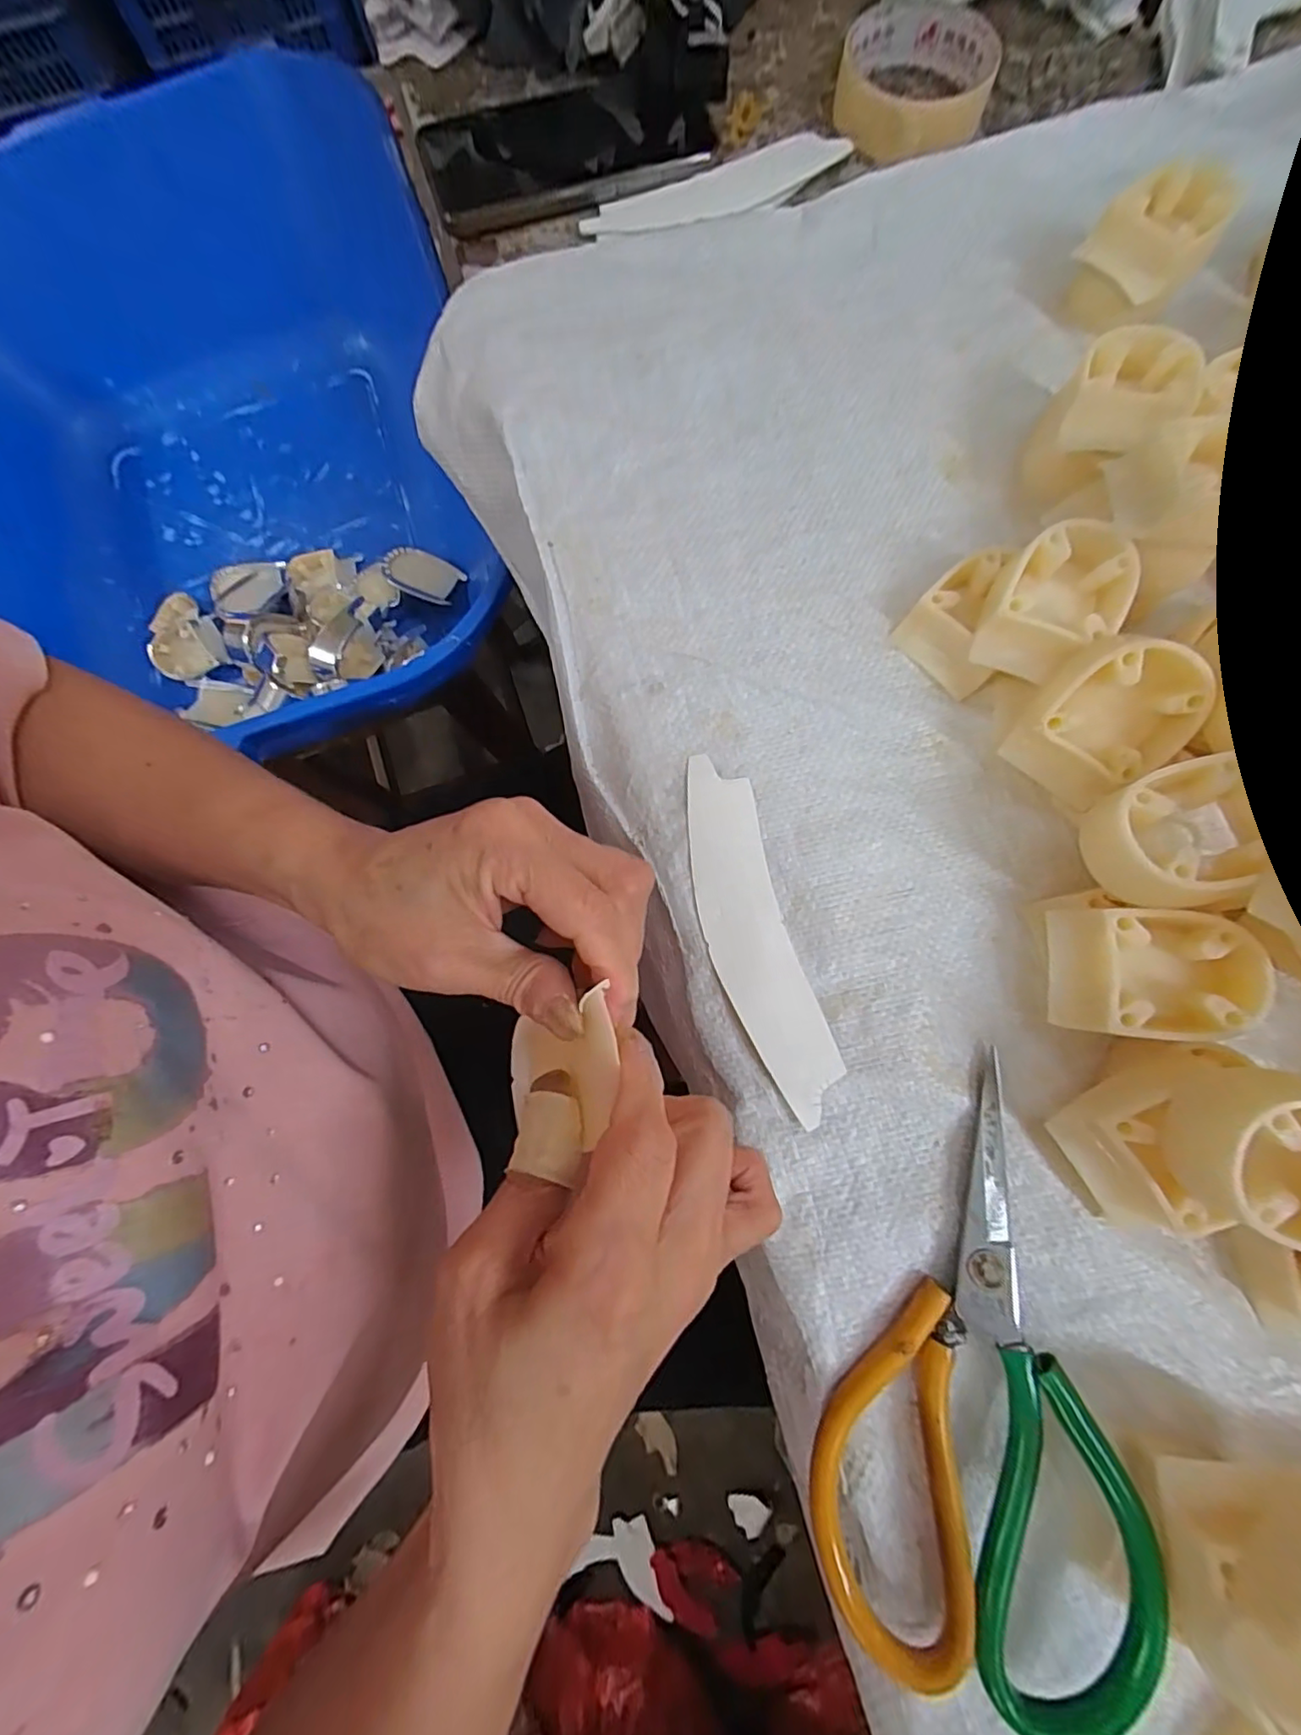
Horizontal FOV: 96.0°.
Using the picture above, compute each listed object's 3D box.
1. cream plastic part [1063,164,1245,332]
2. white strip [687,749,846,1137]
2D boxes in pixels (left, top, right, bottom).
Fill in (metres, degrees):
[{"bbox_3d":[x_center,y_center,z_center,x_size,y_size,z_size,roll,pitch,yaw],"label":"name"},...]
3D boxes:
[{"bbox_3d":[0.246,-0.307,0.293,0.055,0.041,0.069,38,81,9],"label":"cream plastic part"},{"bbox_3d":[0.042,0.026,0.247,0.036,0.004,0.151,-15,78,-2],"label":"white strip"}]

